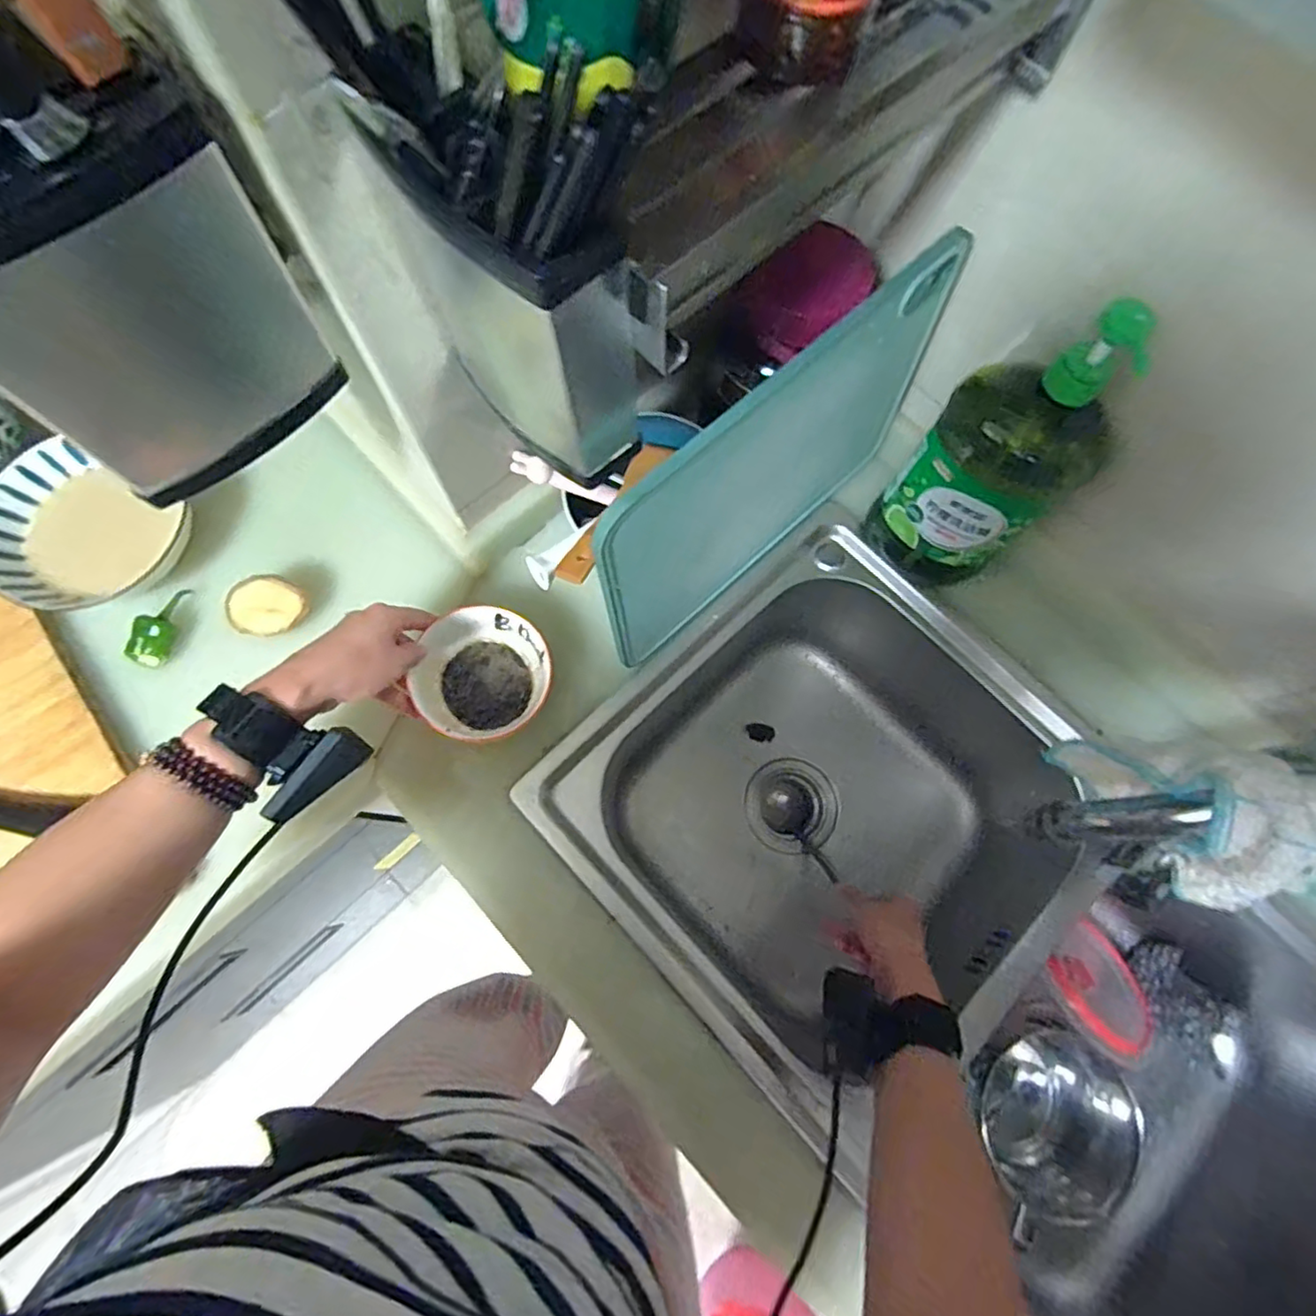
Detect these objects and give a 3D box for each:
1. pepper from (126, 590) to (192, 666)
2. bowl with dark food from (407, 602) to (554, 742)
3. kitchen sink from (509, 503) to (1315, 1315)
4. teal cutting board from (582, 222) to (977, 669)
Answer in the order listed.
[{"bbox_3d":[-0.450,-0.030,0.568,0.023,0.026,0.073,15,73,3],"label":"pepper"},{"bbox_3d":[-0.149,0.010,0.537,0.108,0.058,0.104,1,73,-2],"label":"bowl with dark food"},{"bbox_3d":[0.271,0.265,0.639,0.417,0.262,0.715,-42,79,-13],"label":"kitchen sink"},{"bbox_3d":[0.096,-0.145,0.506,0.362,0.248,0.009,-42,74,-14],"label":"teal cutting board"}]

